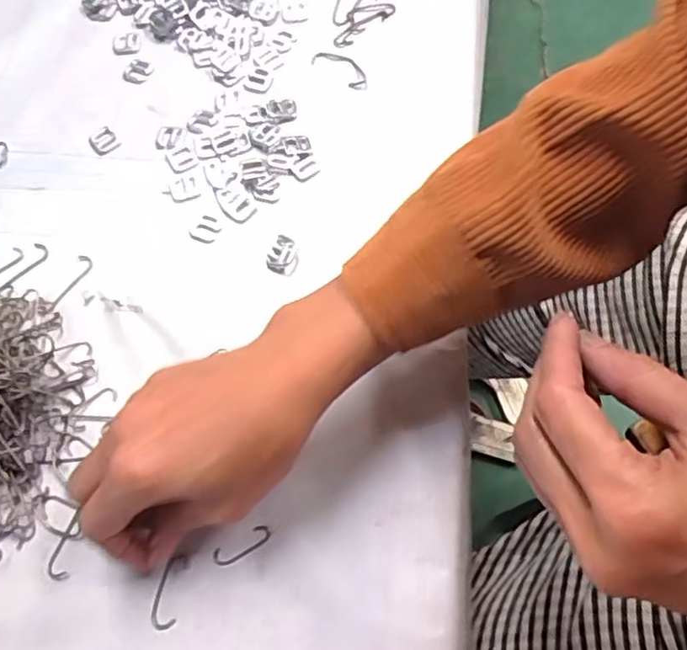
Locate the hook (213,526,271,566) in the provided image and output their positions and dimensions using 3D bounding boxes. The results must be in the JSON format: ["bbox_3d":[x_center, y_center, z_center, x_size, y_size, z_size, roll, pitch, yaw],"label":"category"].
[{"bbox_3d":[-0.050,0.109,0.323,0.030,0.004,0.010,-27,68,-7],"label":"hook"}]

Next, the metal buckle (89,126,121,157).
[{"bbox_3d":[-0.155,-0.119,0.422,0.016,0.004,0.021,-37,69,-10],"label":"metal buckle"}]

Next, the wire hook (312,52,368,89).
[{"bbox_3d":[-0.001,-0.169,0.431,0.043,0.005,0.018,39,76,18],"label":"wire hook"}]

